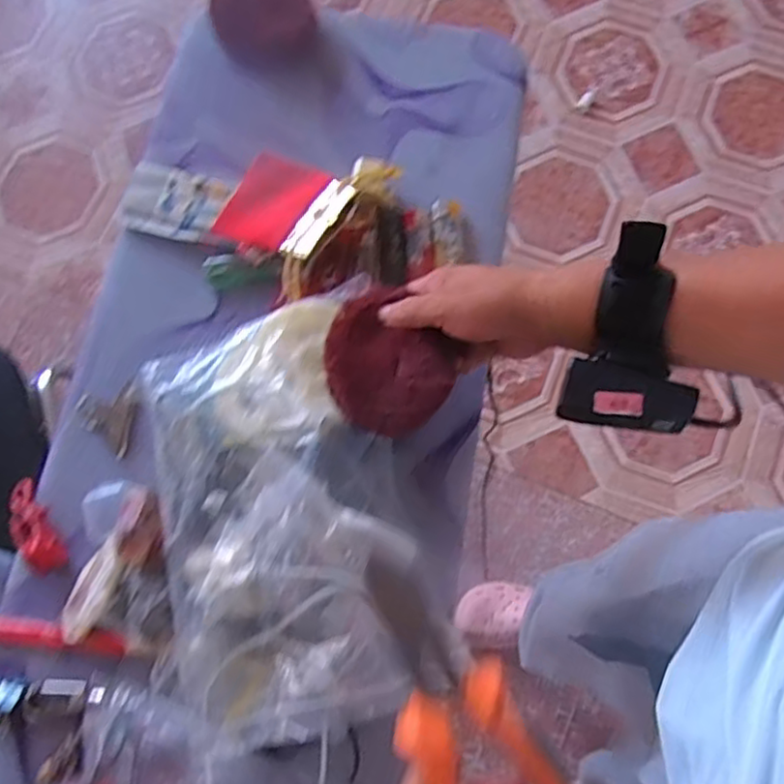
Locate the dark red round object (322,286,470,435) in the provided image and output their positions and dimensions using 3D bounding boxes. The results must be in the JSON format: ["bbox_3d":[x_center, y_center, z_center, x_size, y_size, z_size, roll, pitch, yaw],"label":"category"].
[{"bbox_3d":[-0.004,-0.020,0.425,0.088,0.023,0.085,0,73,1],"label":"dark red round object"}]

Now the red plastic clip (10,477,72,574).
[{"bbox_3d":[-0.246,0.090,0.460,0.022,0.019,0.074,-36,61,-9],"label":"red plastic clip"}]

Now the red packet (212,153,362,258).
[{"bbox_3d":[-0.079,-0.138,0.498,0.096,0.015,0.072,24,77,28],"label":"red packet"}]

